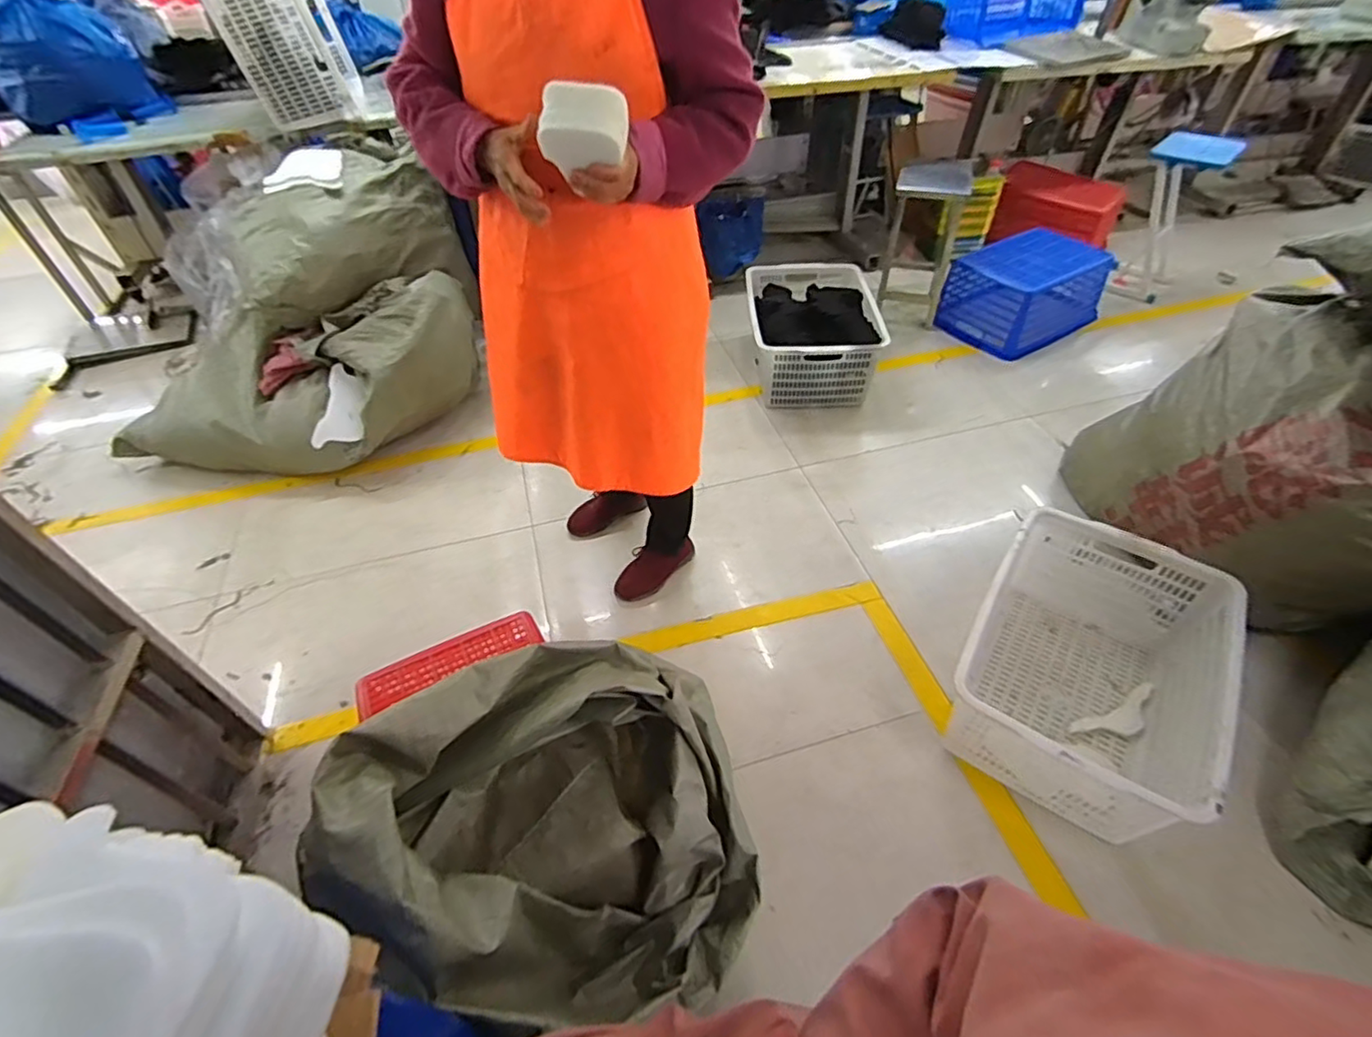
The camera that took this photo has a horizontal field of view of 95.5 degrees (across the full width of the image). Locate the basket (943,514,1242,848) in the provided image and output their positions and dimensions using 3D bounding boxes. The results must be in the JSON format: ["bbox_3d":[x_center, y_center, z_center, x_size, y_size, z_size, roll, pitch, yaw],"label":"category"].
[{"bbox_3d":[0.790,0.286,1.236,0.414,0.291,0.573,26,52,24],"label":"basket"}]

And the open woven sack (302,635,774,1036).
[{"bbox_3d":[-0.172,0.441,0.930,0.530,0.414,0.461,-4,47,-3],"label":"open woven sack"}]

